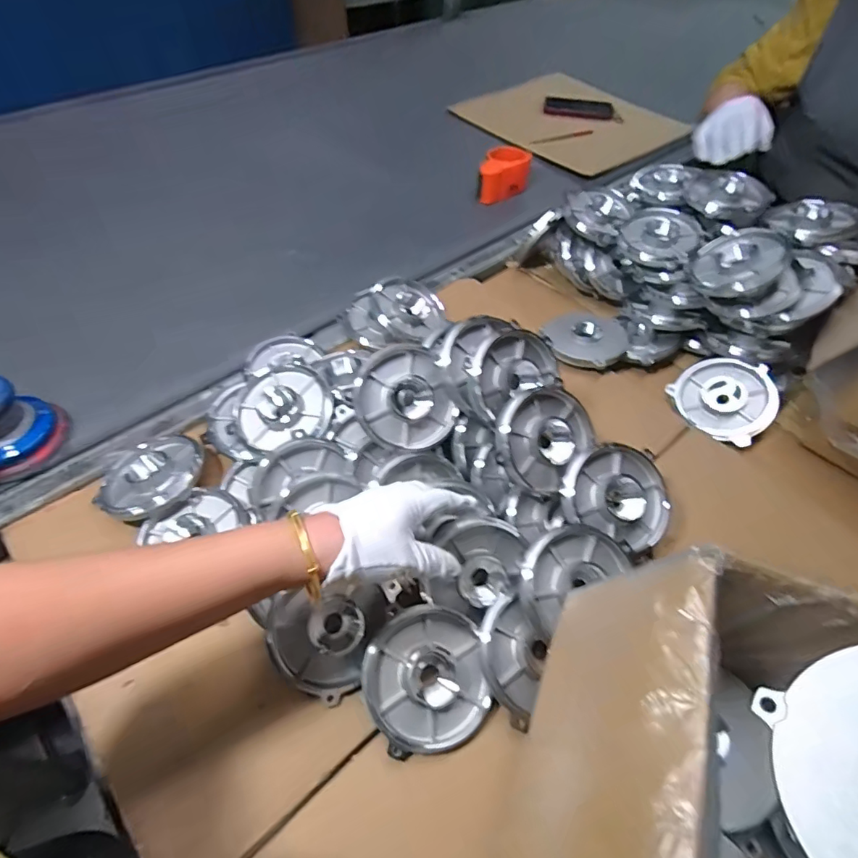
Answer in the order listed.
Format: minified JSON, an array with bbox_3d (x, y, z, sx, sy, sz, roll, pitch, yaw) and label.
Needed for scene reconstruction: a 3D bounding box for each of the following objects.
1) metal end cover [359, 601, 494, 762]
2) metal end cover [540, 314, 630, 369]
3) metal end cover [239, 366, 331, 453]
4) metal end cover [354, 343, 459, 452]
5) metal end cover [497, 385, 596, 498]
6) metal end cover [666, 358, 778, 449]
[{"bbox_3d":[-0.004,0.212,0.437,0.103,0.027,0.112,-4,70,-14],"label":"metal end cover"},{"bbox_3d":[0.226,-0.125,0.725,0.116,0.028,0.105,0,51,-2],"label":"metal end cover"},{"bbox_3d":[-0.158,-0.020,0.566,0.101,0.028,0.107,-16,53,-14],"label":"metal end cover"},{"bbox_3d":[-0.023,-0.032,0.541,0.099,0.043,0.107,-22,95,-12],"label":"metal end cover"},{"bbox_3d":[0.119,0.004,0.520,0.092,0.038,0.105,36,78,-7],"label":"metal end cover"},{"bbox_3d":[0.383,-0.044,0.660,0.115,0.024,0.115,37,84,30],"label":"metal end cover"}]

